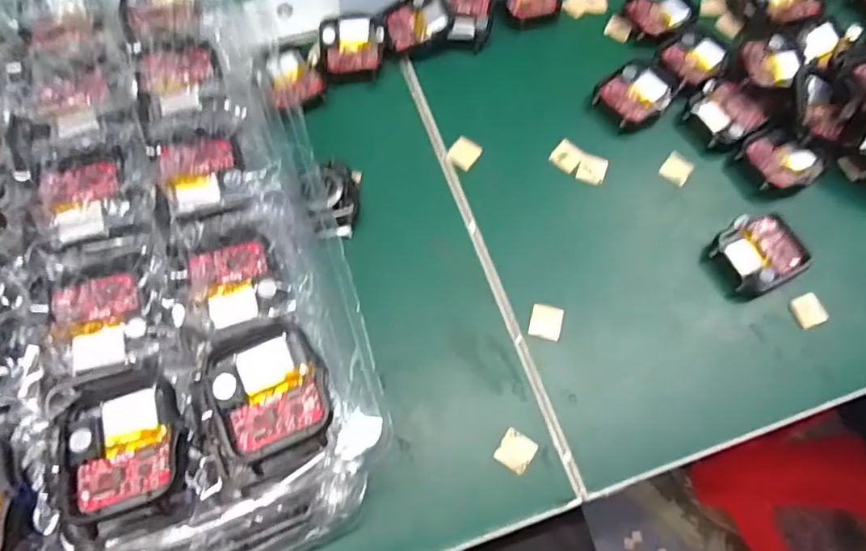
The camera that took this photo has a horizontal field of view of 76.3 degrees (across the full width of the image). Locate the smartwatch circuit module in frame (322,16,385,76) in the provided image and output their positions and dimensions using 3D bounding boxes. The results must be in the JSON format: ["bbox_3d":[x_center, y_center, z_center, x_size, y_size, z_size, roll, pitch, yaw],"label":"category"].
[{"bbox_3d":[-0.048,-0.141,0.335,0.038,0.010,0.040,-3,67,-3],"label":"smartwatch circuit module in frame"}]

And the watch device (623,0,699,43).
[{"bbox_3d":[0.147,-0.168,0.355,0.044,0.010,0.040,1,67,-2],"label":"watch device"}]

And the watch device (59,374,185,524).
[{"bbox_3d":[-0.104,0.056,0.186,0.038,0.006,0.045,-11,69,-6],"label":"watch device"}]

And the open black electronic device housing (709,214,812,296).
[{"bbox_3d":[0.172,-0.013,0.291,0.046,0.012,0.038,-24,70,-12],"label":"open black electronic device housing"}]

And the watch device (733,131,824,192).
[{"bbox_3d":[0.198,-0.065,0.314,0.044,0.009,0.036,-19,69,-10],"label":"watch device"}]

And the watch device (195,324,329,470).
[{"bbox_3d":[-0.057,0.042,0.195,0.039,0.014,0.044,-24,71,-11],"label":"watch device"}]

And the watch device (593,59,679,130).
[{"bbox_3d":[0.121,-0.108,0.328,0.037,0.007,0.046,43,72,15],"label":"watch device"}]

